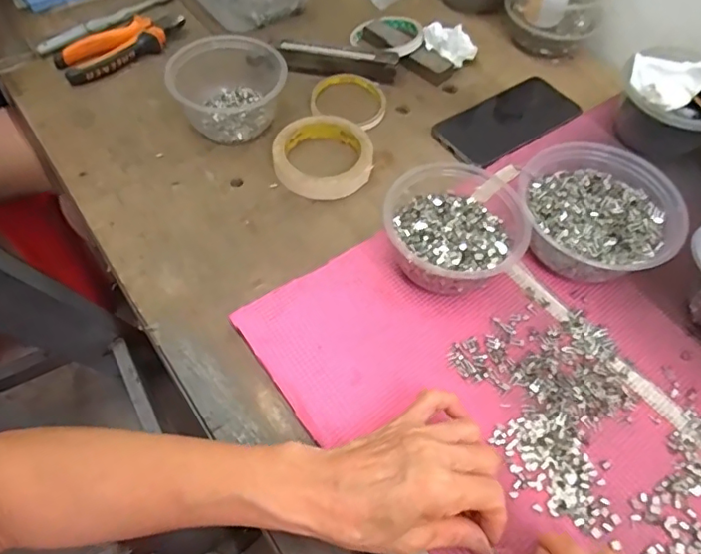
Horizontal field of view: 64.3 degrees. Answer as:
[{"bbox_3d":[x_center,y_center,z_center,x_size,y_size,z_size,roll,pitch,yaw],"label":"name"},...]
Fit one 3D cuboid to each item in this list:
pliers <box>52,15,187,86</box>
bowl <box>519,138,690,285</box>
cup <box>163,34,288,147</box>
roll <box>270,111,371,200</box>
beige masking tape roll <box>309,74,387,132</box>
[{"bbox_3d":[-0.256,-0.263,0.631,0.146,0.027,0.052,-27,62,-20],"label":"pliers"},{"bbox_3d":[0.211,-0.052,0.487,0.130,0.060,0.125,1,57,-1],"label":"bowl"},{"bbox_3d":[-0.125,-0.195,0.574,0.114,0.063,0.100,-14,59,-10],"label":"cup"},{"bbox_3d":[-0.028,-0.121,0.556,0.096,0.020,0.093,1,57,-1],"label":"roll"},{"bbox_3d":[0.002,-0.196,0.618,0.086,0.020,0.075,34,63,18],"label":"beige masking tape roll"}]

